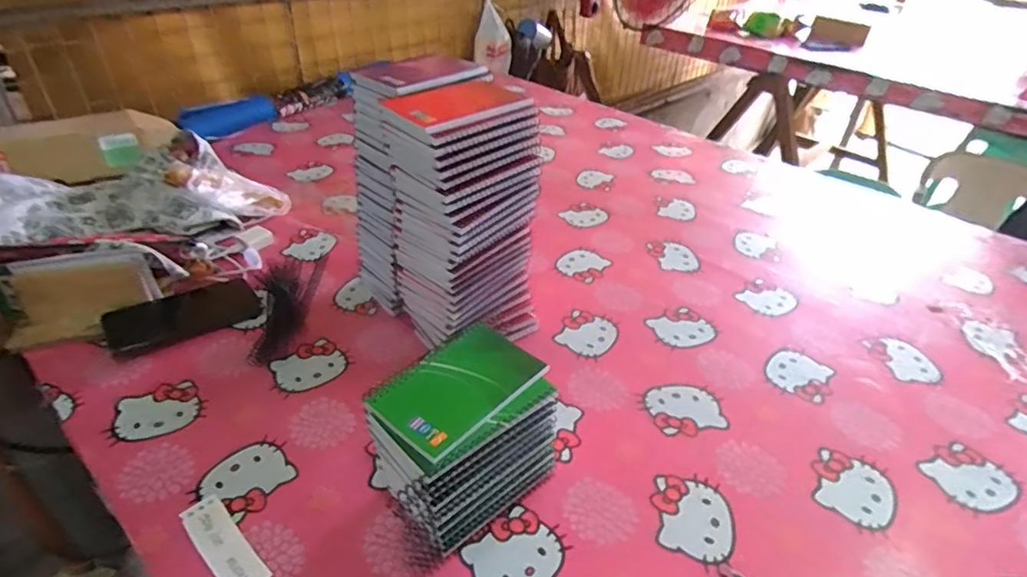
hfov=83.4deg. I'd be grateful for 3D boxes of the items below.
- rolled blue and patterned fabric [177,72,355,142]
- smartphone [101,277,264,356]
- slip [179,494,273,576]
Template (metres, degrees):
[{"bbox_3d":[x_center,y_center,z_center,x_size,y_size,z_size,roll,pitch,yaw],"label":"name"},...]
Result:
[{"bbox_3d":[-0.541,-0.412,1.286,0.079,0.059,0.402,26,42,28],"label":"rolled blue and patterned fabric"},{"bbox_3d":[-0.403,0.030,0.707,0.163,0.017,0.088,-24,44,-31],"label":"smartphone"},{"bbox_3d":[-0.246,0.217,0.486,0.107,0.005,0.033,31,45,33],"label":"slip"}]

